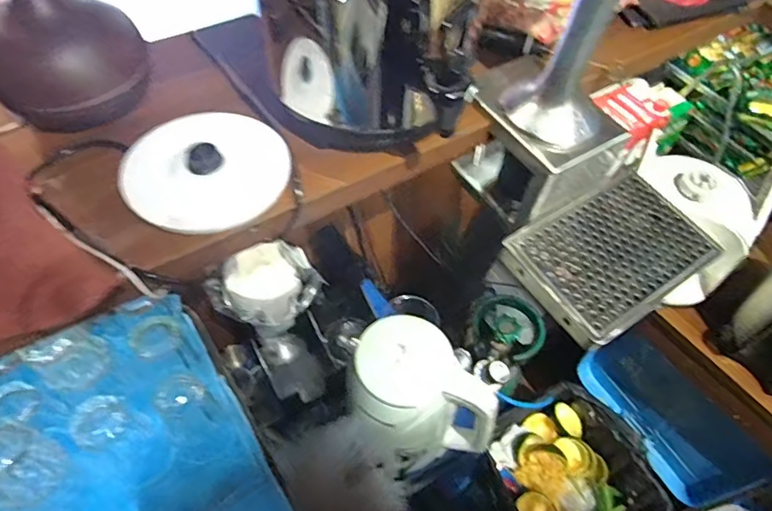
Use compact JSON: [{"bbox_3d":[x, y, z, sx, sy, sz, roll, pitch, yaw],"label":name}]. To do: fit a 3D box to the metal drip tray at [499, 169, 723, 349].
[{"bbox_3d":[0.275,-0.008,0.611,0.232,0.024,0.157,-29,60,-20],"label":"metal drip tray"}]

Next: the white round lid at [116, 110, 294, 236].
[{"bbox_3d":[-0.180,-0.089,0.510,0.157,0.030,0.139,-31,60,-21],"label":"white round lid"}]

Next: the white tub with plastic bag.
[{"bbox_3d":[-0.191,0.053,0.806,0.152,0.081,0.142,0,54,-1],"label":"white tub with plastic bag"}]

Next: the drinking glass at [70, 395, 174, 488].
[{"bbox_3d":[-0.326,0.226,0.620,0.088,0.137,0.076,28,59,18],"label":"drinking glass"}]

